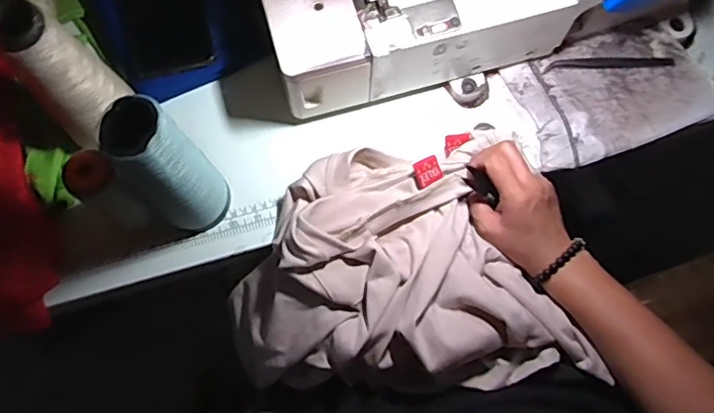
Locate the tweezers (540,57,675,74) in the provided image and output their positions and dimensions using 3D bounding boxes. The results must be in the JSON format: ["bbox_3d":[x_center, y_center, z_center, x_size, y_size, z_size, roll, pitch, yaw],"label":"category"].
[{"bbox_3d":[0.263,-0.150,0.588,0.137,0.005,0.012,-3,75,-1],"label":"tweezers"}]

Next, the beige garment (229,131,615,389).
[{"bbox_3d":[0.032,0.062,0.524,0.299,0.076,0.225,-11,75,-3],"label":"beige garment"}]

